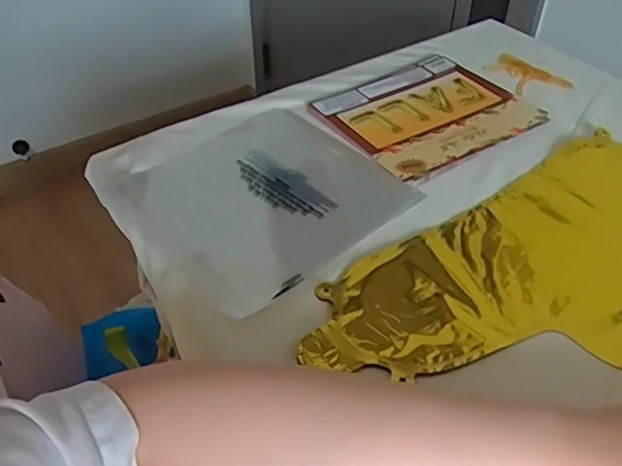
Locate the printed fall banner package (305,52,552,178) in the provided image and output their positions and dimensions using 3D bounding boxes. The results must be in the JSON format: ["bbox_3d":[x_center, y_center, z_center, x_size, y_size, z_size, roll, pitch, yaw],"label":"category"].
[{"bbox_3d":[0.121,-0.130,0.625,0.195,0.006,0.172,-26,48,-24],"label":"printed fall banner package"}]

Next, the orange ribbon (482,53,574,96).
[{"bbox_3d":[0.245,-0.181,0.686,0.063,0.006,0.103,-24,48,-23],"label":"orange ribbon"}]

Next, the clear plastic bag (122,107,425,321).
[{"bbox_3d":[-0.045,-0.040,0.526,0.208,0.010,0.208,-32,51,-29],"label":"clear plastic bag"}]

